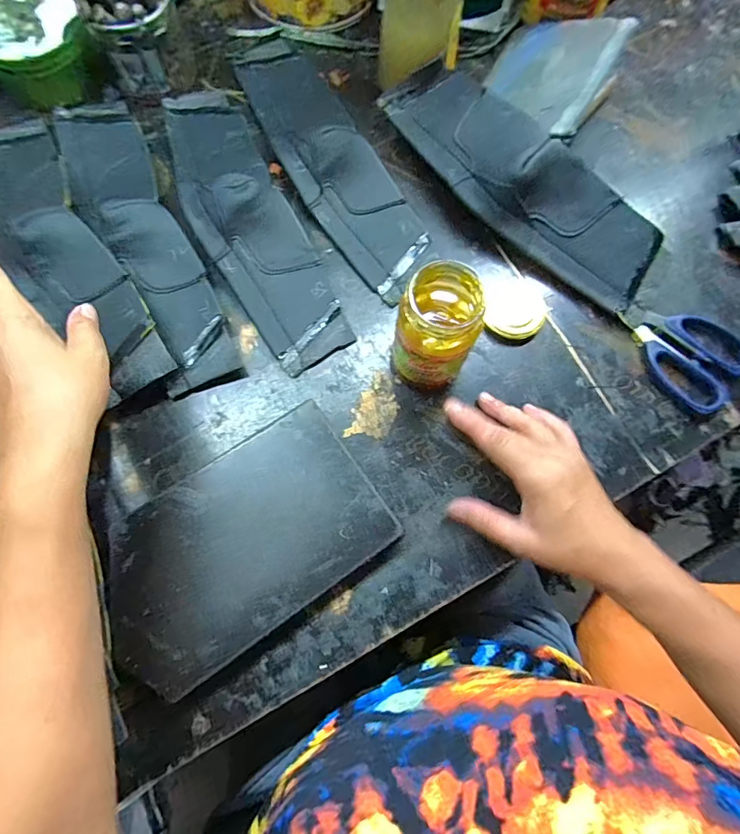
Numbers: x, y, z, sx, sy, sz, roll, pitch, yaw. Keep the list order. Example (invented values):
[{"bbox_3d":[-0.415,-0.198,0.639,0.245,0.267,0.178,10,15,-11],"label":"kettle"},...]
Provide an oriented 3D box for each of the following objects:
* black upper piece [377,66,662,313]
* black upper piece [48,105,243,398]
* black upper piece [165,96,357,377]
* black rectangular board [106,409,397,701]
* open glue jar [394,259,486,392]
[{"bbox_3d":[0.132,-0.218,0.416,0.089,0.065,0.291,-43,80,-12],"label":"black upper piece"},{"bbox_3d":[-0.213,-0.173,0.411,0.074,0.033,0.322,-26,77,-9],"label":"black upper piece"},{"bbox_3d":[-0.119,-0.194,0.411,0.088,0.044,0.319,-25,77,-8],"label":"black upper piece"},{"bbox_3d":[-0.095,0.095,0.343,0.204,0.023,0.127,-34,78,-10],"label":"black rectangular board"},{"bbox_3d":[0.049,-0.063,0.346,0.054,0.109,0.064,18,75,3],"label":"open glue jar"}]

